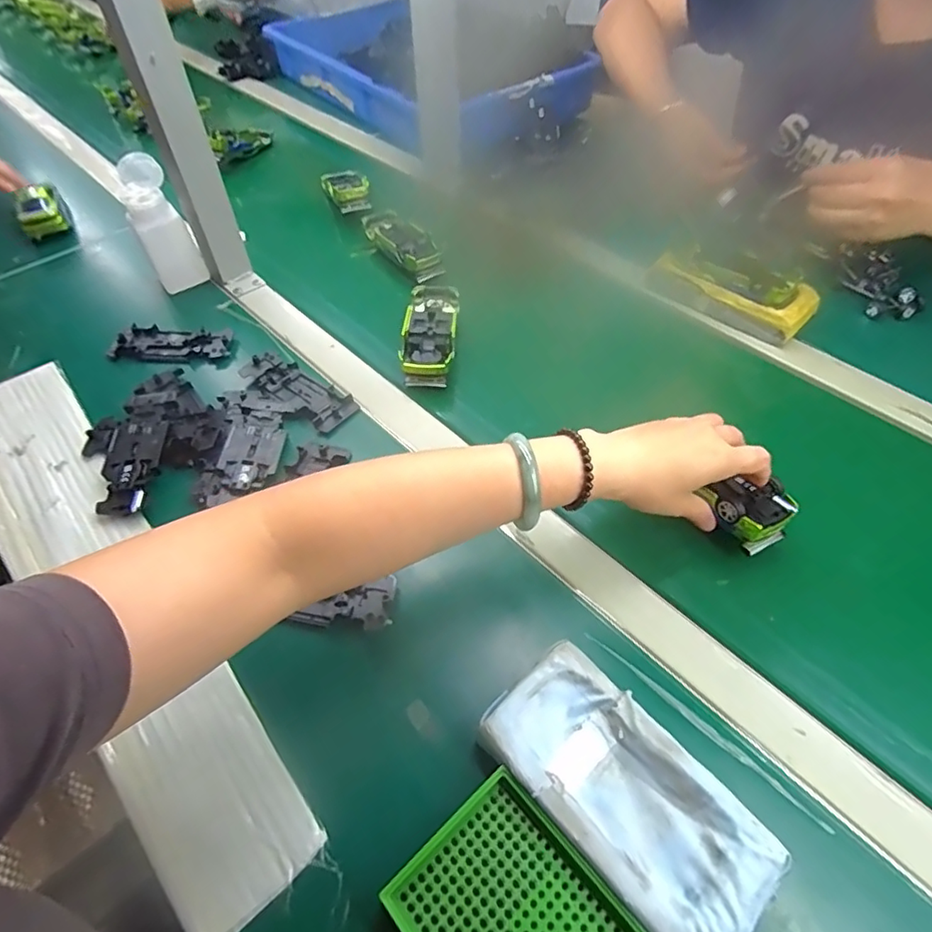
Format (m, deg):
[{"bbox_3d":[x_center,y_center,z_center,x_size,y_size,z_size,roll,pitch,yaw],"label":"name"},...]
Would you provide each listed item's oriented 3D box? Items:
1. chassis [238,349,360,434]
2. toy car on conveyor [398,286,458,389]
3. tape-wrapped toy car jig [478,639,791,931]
[{"bbox_3d":[-0.165,-0.074,0.543,0.126,0.013,0.047,28,57,21],"label":"chassis"},{"bbox_3d":[-0.037,-0.144,0.581,0.052,0.031,0.137,1,52,2],"label":"toy car on conveyor"},{"bbox_3d":[0.088,0.183,0.315,0.080,0.022,0.158,-37,60,-25],"label":"tape-wrapped toy car jig"}]

